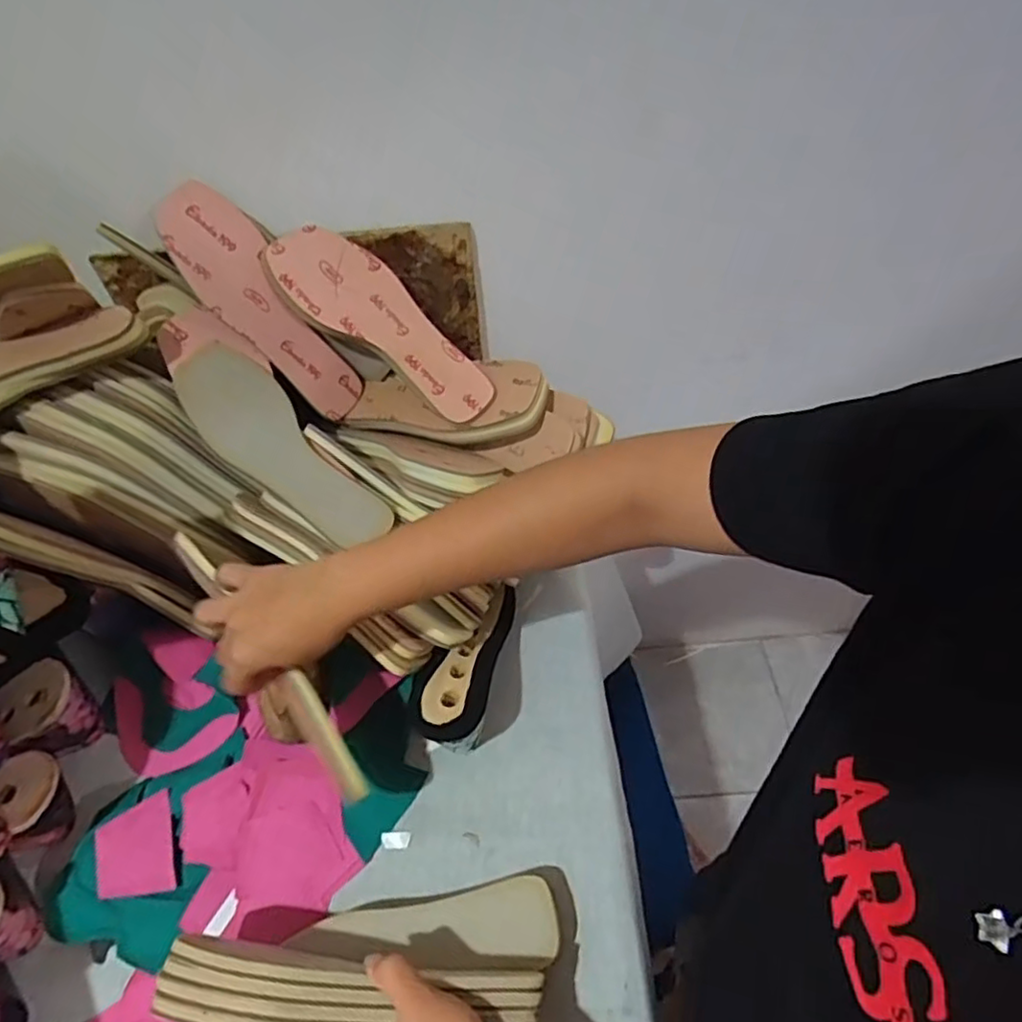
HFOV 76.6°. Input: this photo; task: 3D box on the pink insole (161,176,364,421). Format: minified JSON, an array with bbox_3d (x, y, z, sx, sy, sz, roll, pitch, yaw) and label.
[{"bbox_3d":[-0.231,-0.188,0.614,0.081,0.234,0.011,-44,30,-22],"label":"pink insole"}]

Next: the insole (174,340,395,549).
[{"bbox_3d":[-0.199,-0.055,0.565,0.220,0.016,0.080,45,63,-2],"label":"insole"}]

